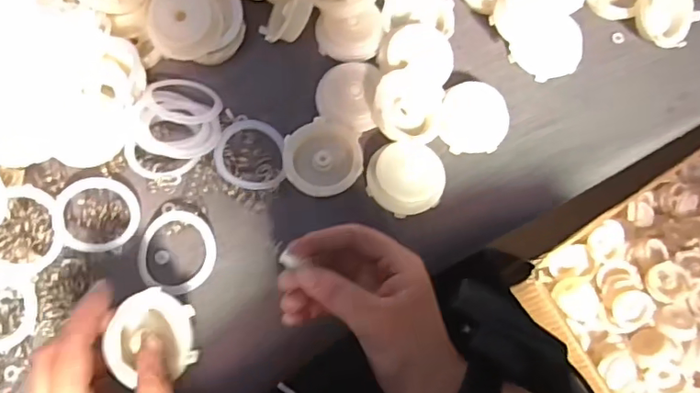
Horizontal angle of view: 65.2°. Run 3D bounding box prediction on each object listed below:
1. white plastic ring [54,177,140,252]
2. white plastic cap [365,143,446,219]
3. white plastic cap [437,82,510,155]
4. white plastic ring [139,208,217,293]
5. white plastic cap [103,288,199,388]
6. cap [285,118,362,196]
[{"bbox_3d":[-0.169,0.011,0.367,0.051,0.005,0.055,5,61,-9],"label":"white plastic ring"},{"bbox_3d":[0.040,-0.012,0.382,0.053,0.021,0.047,-1,75,-2],"label":"white plastic cap"},{"bbox_3d":[0.091,-0.057,0.398,0.052,0.015,0.052,0,95,-2],"label":"white plastic cap"},{"bbox_3d":[-0.116,0.037,0.368,0.051,0.007,0.054,0,75,-2],"label":"white plastic ring"},{"bbox_3d":[-0.117,0.080,0.321,0.018,0.054,0.047,-14,75,35],"label":"white plastic cap"},{"bbox_3d":[-0.018,-0.026,0.382,0.052,0.013,0.055,0,75,-2],"label":"cap"}]

